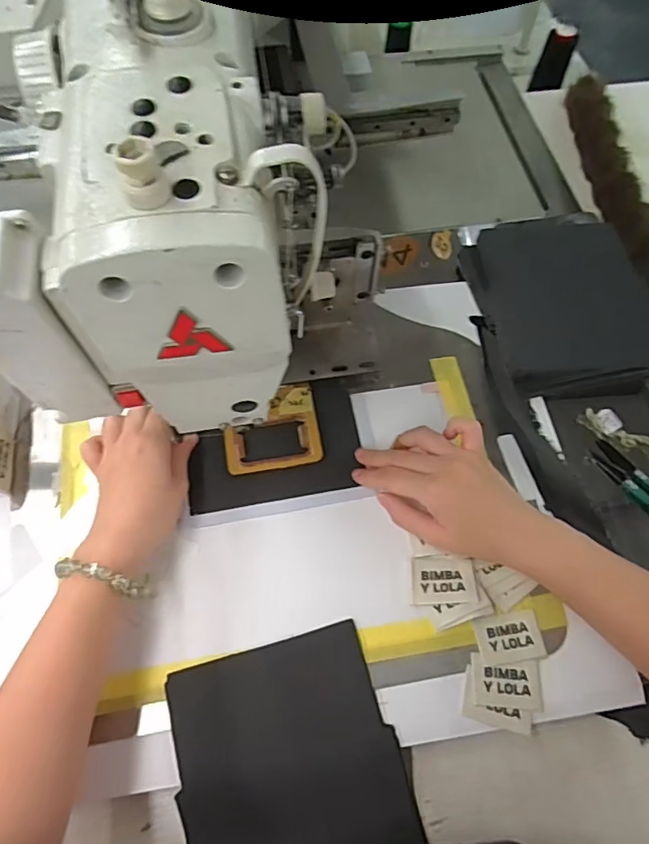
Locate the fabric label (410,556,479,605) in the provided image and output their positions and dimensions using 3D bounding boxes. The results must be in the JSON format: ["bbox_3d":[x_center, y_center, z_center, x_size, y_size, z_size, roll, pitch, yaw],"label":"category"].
[{"bbox_3d":[0.092,0.122,0.405,0.049,0.004,0.036,-5,58,9],"label":"fabric label"}]

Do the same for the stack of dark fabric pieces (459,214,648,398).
[{"bbox_3d":[0.228,-0.118,0.503,0.148,0.054,0.185,-10,65,-7],"label":"stack of dark fabric pieces"}]

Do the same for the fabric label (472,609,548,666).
[{"bbox_3d":[0.139,0.161,0.390,0.049,0.004,0.034,-7,67,-5],"label":"fabric label"}]

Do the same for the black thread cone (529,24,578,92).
[{"bbox_3d":[0.345,-0.543,0.781,0.043,0.078,0.034,23,66,9],"label":"black thread cone"}]

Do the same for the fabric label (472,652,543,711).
[{"bbox_3d":[0.133,0.188,0.377,0.050,0.004,0.033,5,64,0],"label":"fabric label"}]

